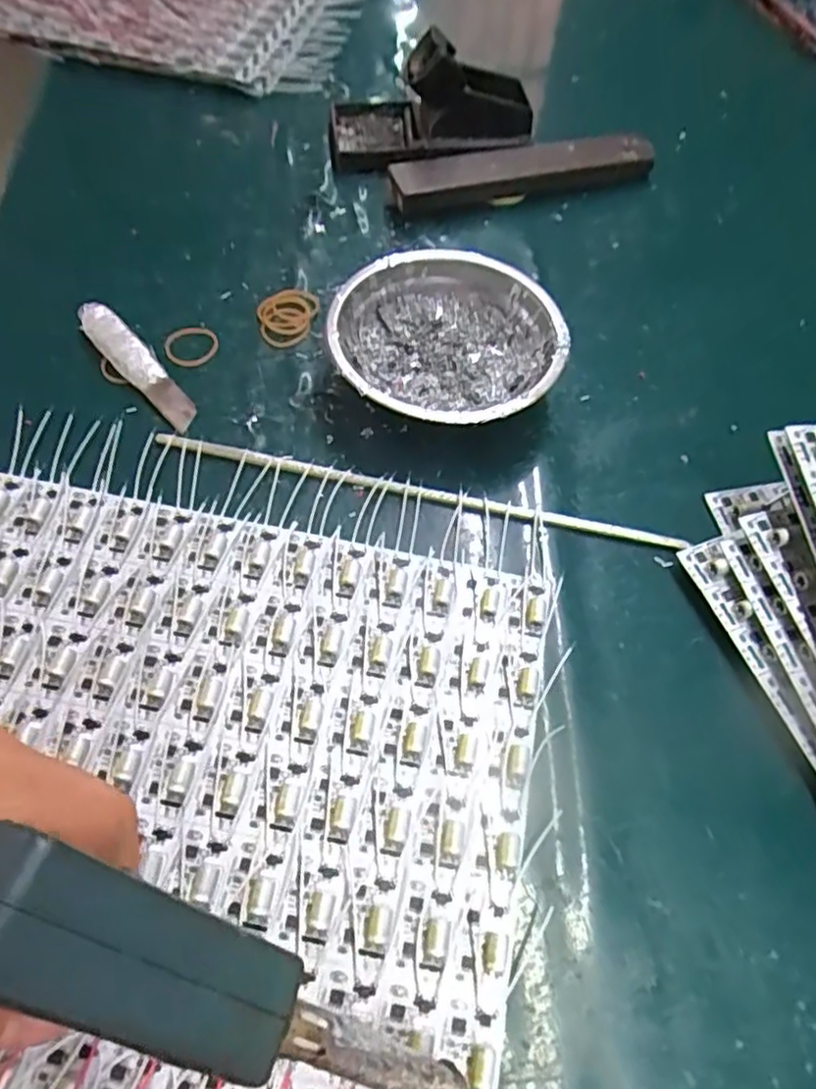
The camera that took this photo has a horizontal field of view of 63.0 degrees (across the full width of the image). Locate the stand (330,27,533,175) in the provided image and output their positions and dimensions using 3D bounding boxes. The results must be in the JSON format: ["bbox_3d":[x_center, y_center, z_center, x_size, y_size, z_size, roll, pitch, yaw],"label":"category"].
[{"bbox_3d":[0.019,-0.310,0.467,0.132,0.077,0.073,-16,62,-12],"label":"stand"}]

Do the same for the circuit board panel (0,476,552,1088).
[{"bbox_3d":[-0.093,0.094,0.272,0.284,0.009,0.242,10,60,3],"label":"circuit board panel"}]

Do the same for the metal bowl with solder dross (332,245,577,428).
[{"bbox_3d":[0.021,-0.105,0.372,0.123,0.048,0.115,1,60,-2],"label":"metal bowl with solder dross"}]

